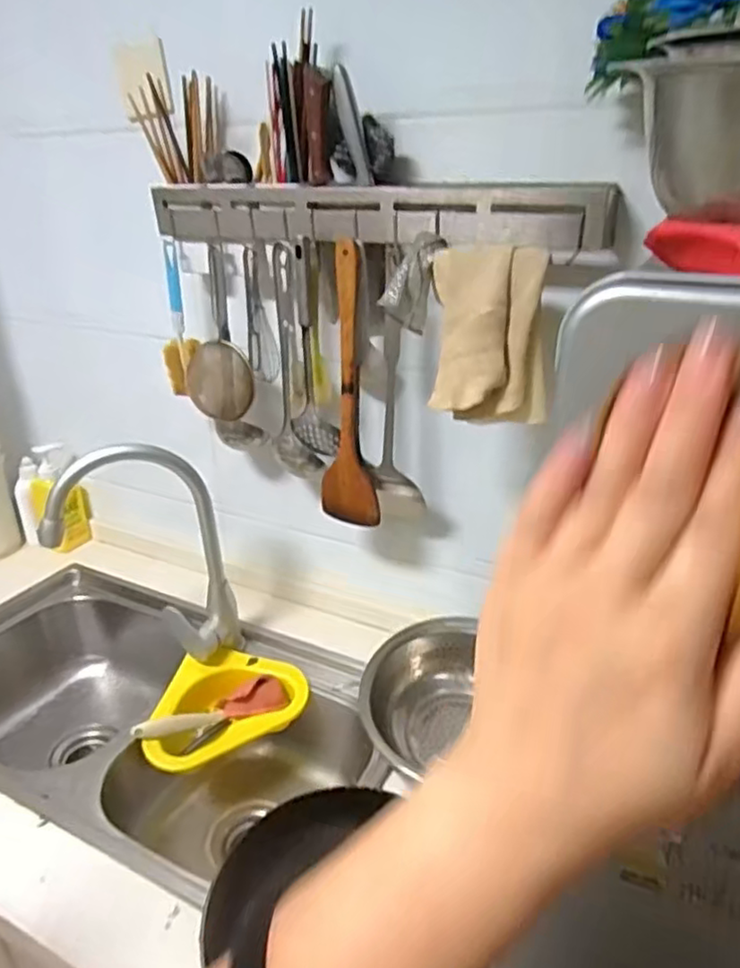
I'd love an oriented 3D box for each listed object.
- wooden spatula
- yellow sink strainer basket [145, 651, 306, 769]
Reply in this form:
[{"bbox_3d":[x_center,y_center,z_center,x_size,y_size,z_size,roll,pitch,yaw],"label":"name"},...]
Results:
[{"bbox_3d":[-0.041,-0.114,0.841,0.084,0.363,0.018,1,19,23],"label":"wooden spatula"},{"bbox_3d":[-0.202,0.321,0.925,0.196,0.066,0.183,-1,25,0],"label":"yellow sink strainer basket"}]

